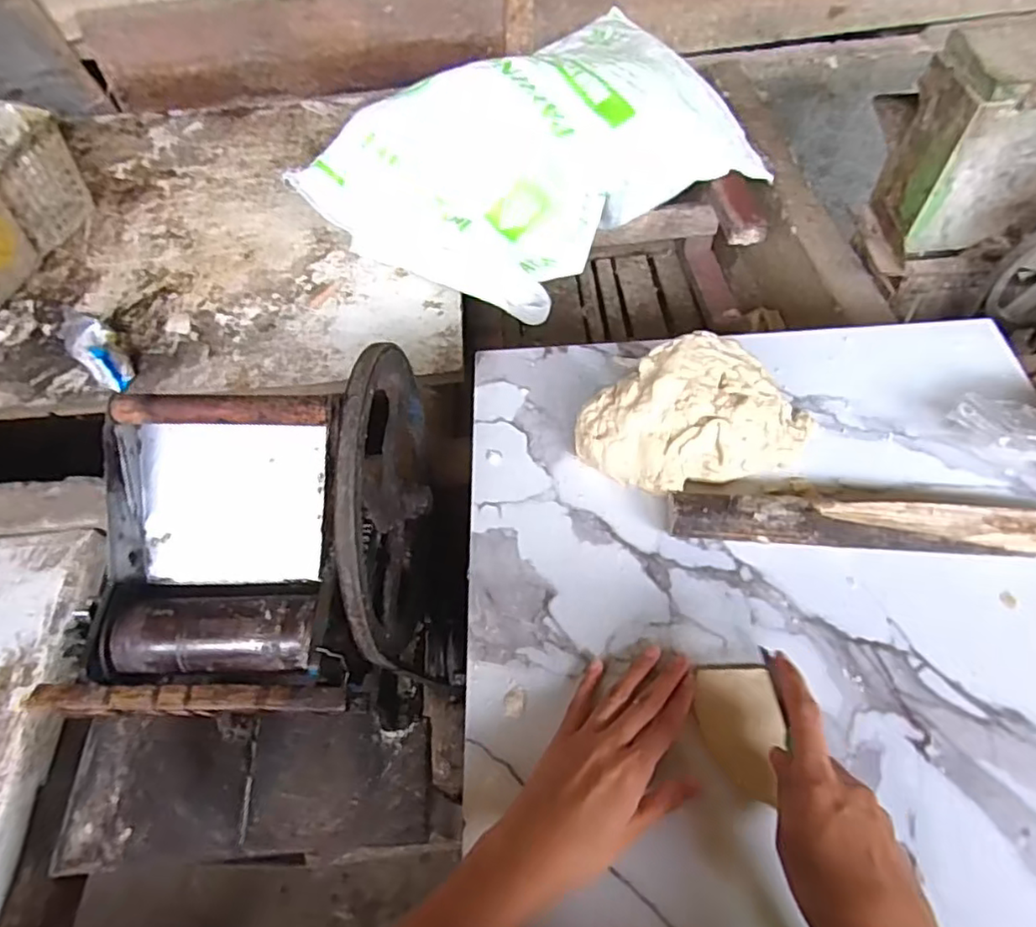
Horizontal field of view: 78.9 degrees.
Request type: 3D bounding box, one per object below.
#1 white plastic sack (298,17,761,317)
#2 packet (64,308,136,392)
[{"bbox_3d":[0.039,-0.471,0.987,0.641,0.208,0.399,-34,62,-18],"label":"white plastic sack"},{"bbox_3d":[-0.601,-0.165,0.899,0.151,0.071,0.062,33,63,26],"label":"packet"}]

